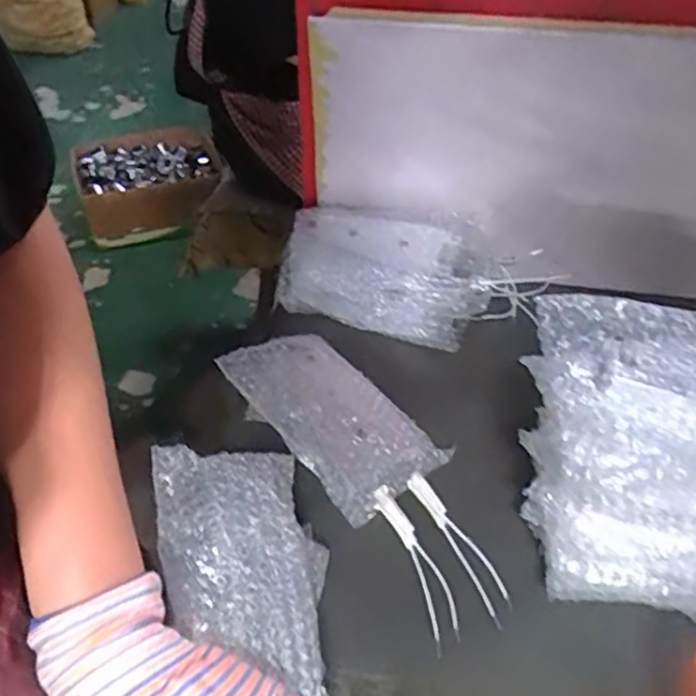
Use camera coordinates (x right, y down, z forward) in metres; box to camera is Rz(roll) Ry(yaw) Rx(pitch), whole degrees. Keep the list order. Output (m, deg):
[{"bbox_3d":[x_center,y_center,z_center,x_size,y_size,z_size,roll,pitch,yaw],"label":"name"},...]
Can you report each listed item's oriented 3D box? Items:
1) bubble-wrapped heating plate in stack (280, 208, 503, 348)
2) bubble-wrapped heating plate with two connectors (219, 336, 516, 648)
[{"bbox_3d":[0.036,-0.072,0.617,0.189,0.071,0.107,10,45,8],"label":"bubble-wrapped heating plate in stack"},{"bbox_3d":[0.013,0.076,0.478,0.088,0.039,0.246,-28,52,-27],"label":"bubble-wrapped heating plate with two connectors"}]

